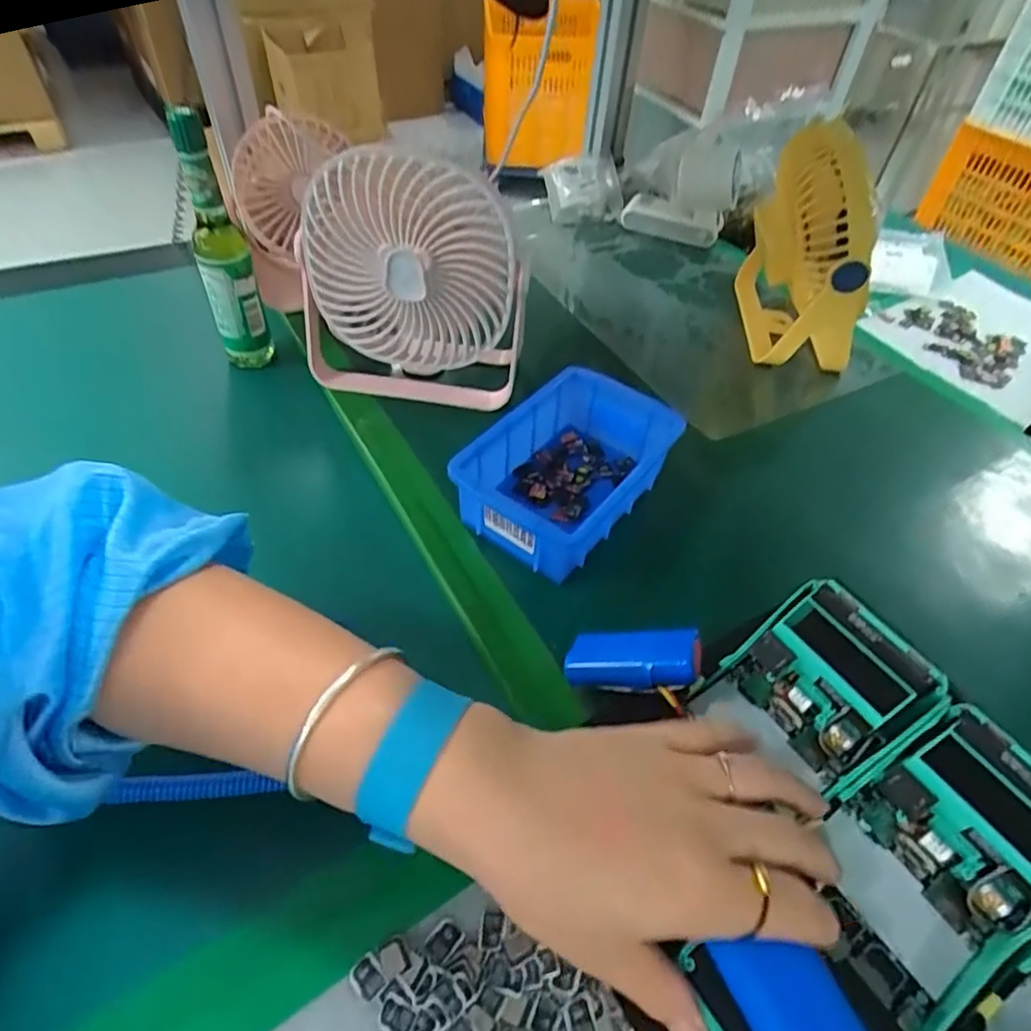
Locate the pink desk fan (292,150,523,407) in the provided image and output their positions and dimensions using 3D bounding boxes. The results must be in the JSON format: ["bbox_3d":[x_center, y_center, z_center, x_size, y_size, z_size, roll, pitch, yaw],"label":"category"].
[{"bbox_3d":[-0.079,-0.170,0.459,0.169,0.176,0.064,3,50,-1],"label":"pink desk fan"}]

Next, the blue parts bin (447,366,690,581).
[{"bbox_3d":[0.038,-0.033,0.419,0.096,0.050,0.149,33,55,22],"label":"blue parts bin"}]

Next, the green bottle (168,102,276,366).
[{"bbox_3d":[-0.222,-0.195,0.473,0.039,0.192,0.042,-19,54,-21],"label":"green bottle"}]

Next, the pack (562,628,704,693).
[{"bbox_3d":[0.061,0.075,0.323,0.068,0.014,0.029,-9,45,23],"label":"pack"}]

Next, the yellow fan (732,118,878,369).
[{"bbox_3d":[0.257,-0.231,0.533,0.098,0.174,0.144,12,50,4],"label":"yellow fan"}]

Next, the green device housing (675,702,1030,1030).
[{"bbox_3d":[0.147,0.157,0.249,0.167,0.055,0.078,-33,56,-16],"label":"green device housing"}]

